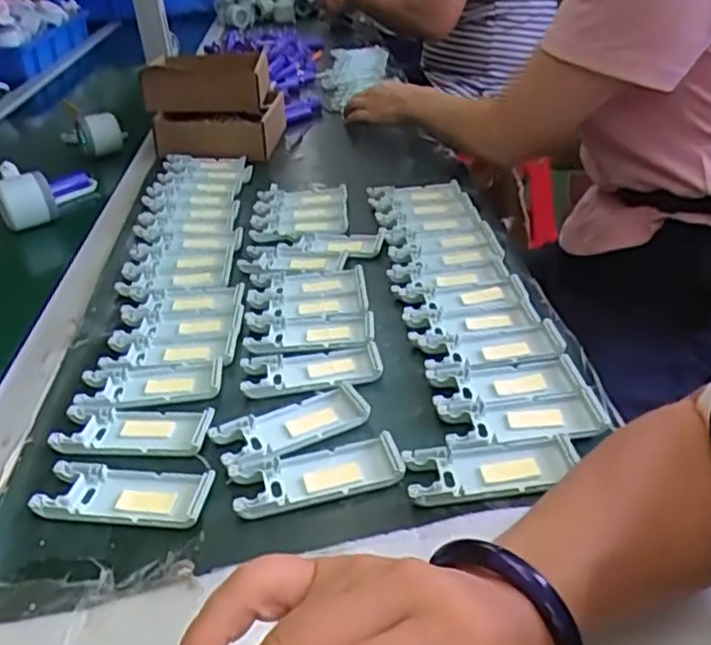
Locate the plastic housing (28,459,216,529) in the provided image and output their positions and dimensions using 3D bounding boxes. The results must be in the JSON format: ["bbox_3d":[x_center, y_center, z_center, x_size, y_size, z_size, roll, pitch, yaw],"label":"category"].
[{"bbox_3d":[-0.141,0.103,0.424,0.103,0.010,0.044,0,32,8],"label":"plastic housing"}]

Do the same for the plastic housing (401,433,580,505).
[{"bbox_3d":[0.083,0.090,0.425,0.103,0.012,0.042,-6,32,-2],"label":"plastic housing"}]

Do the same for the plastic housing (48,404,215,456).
[{"bbox_3d":[-0.151,0.073,0.476,0.104,0.010,0.046,-1,32,5],"label":"plastic housing"}]

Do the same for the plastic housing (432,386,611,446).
[{"bbox_3d":[0.110,0.063,0.460,0.106,0.009,0.047,-4,32,1],"label":"plastic housing"}]

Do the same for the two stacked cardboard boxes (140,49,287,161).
[{"bbox_3d":[-0.202,-0.313,0.983,0.184,0.119,0.138,-3,32,2],"label":"two stacked cardboard boxes"}]

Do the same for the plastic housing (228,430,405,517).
[{"bbox_3d":[-0.024,0.095,0.433,0.102,0.014,0.045,-11,32,-9],"label":"plastic housing"}]

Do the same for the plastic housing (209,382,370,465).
[{"bbox_3d":[-0.042,0.069,0.468,0.104,0.010,0.044,-18,34,-21],"label":"plastic housing"}]

